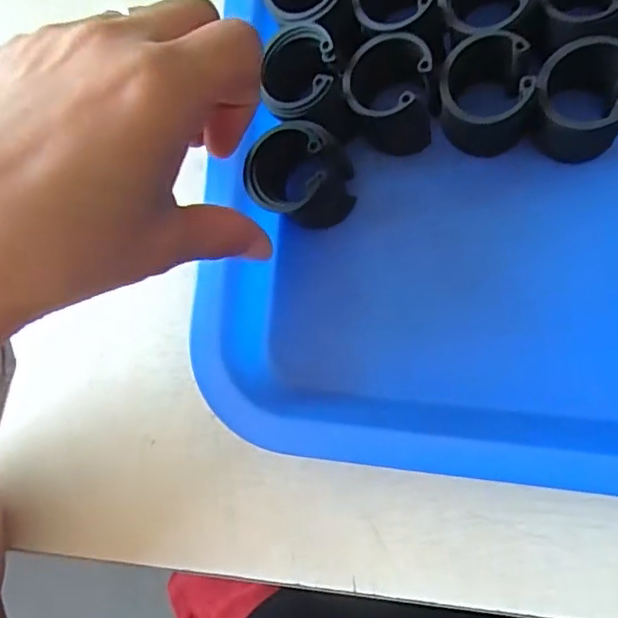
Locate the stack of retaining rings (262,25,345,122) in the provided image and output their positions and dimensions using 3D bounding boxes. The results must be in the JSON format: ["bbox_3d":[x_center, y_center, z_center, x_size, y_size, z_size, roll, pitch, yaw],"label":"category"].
[{"bbox_3d":[0.001,-0.096,0.248,0.030,0.026,0.037,5,89,25],"label":"stack of retaining rings"}]

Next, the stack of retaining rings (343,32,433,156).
[{"bbox_3d":[0.033,-0.089,0.247,0.033,0.039,0.037,-8,83,7],"label":"stack of retaining rings"}]

